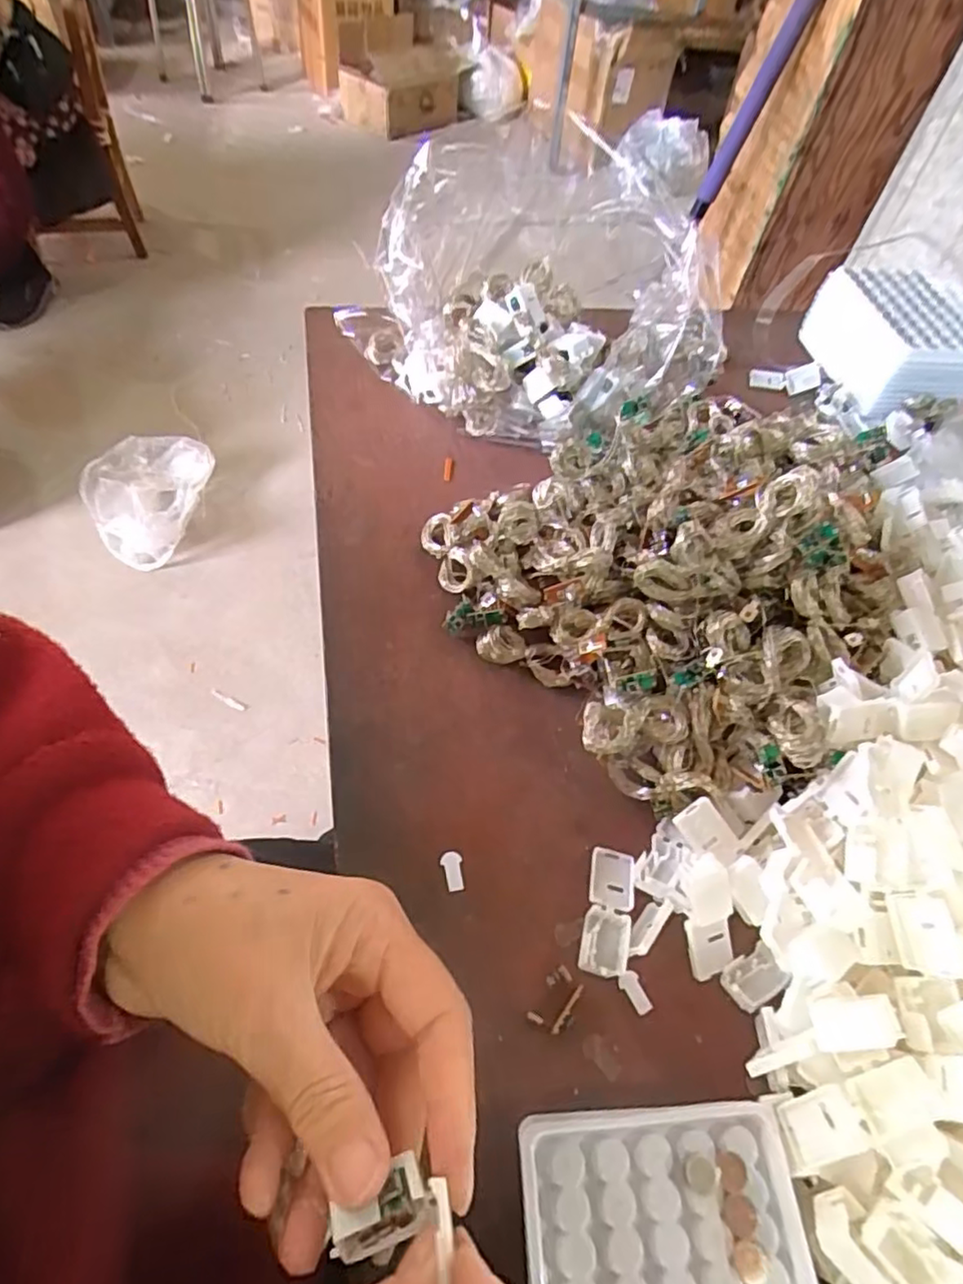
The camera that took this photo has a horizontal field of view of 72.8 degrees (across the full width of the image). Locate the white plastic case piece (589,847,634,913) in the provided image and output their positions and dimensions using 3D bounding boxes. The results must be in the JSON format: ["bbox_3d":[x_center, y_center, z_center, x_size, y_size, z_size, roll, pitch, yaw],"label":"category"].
[{"bbox_3d":[0.061,0.110,0.304,0.019,0.005,0.028,12,55,2],"label":"white plastic case piece"}]

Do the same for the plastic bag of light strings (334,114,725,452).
[{"bbox_3d":[0.030,-0.238,0.454,0.255,0.125,0.169,39,58,18],"label":"plastic bag of light strings"}]

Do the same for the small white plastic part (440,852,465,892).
[{"bbox_3d":[-0.013,0.107,0.303,0.009,0.004,0.017,-10,69,-8],"label":"small white plastic part"}]

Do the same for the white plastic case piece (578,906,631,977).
[{"bbox_3d":[0.054,0.131,0.286,0.021,0.010,0.027,16,55,5],"label":"white plastic case piece"}]

